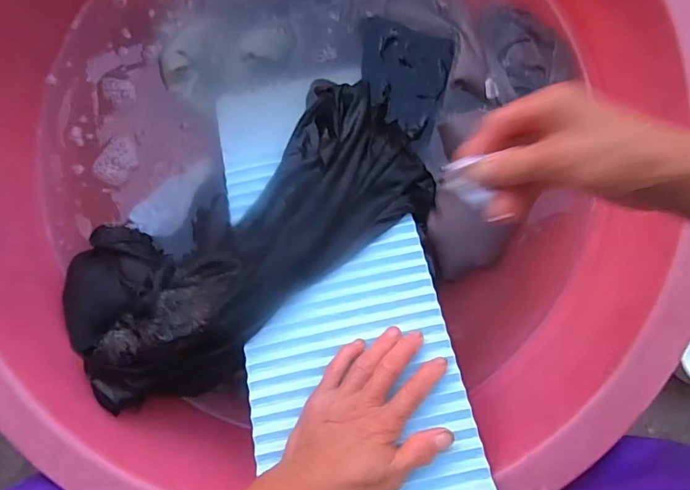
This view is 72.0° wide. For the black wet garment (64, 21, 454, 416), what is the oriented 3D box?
[{"bbox_3d":[-0.063,-0.035,0.455,0.459,0.111,0.184,-40,88,0],"label":"black wet garment"}]

